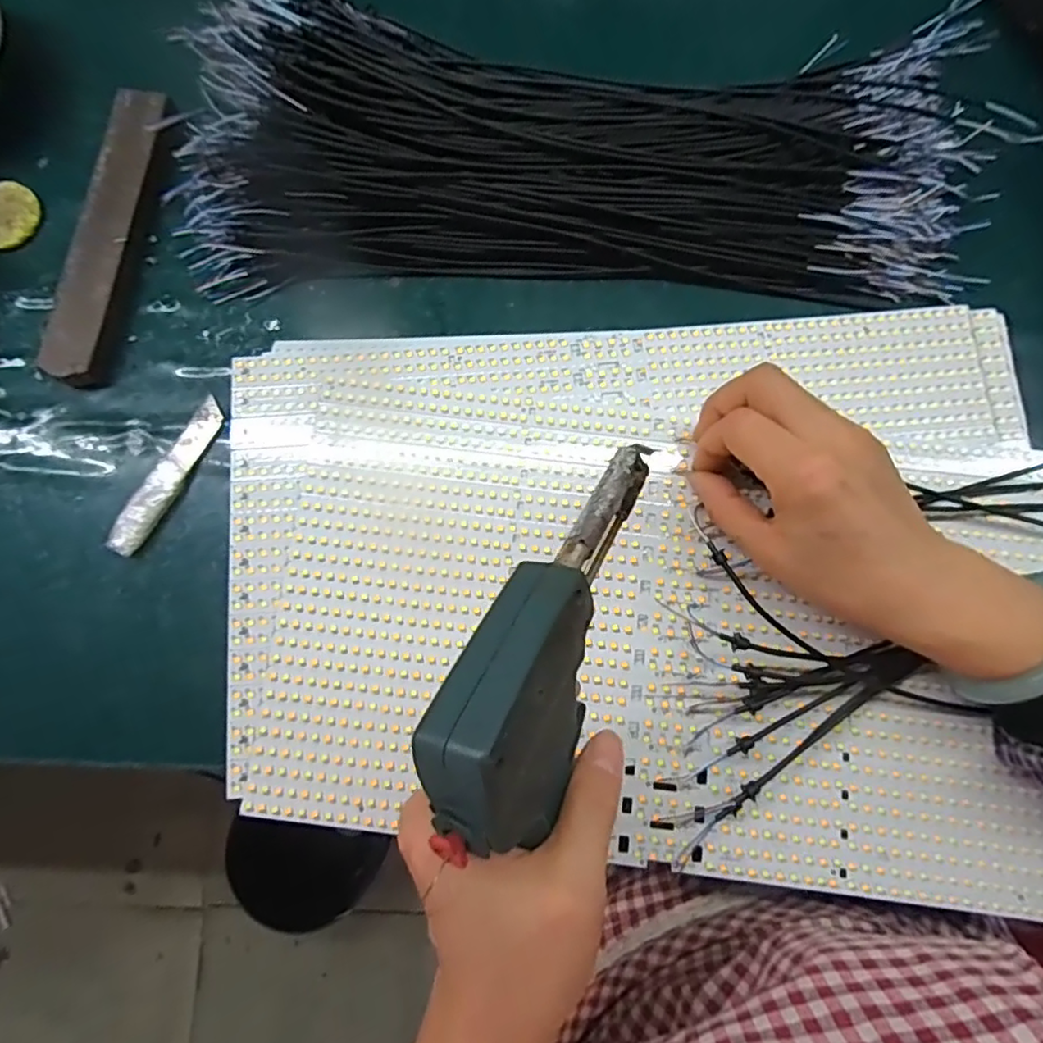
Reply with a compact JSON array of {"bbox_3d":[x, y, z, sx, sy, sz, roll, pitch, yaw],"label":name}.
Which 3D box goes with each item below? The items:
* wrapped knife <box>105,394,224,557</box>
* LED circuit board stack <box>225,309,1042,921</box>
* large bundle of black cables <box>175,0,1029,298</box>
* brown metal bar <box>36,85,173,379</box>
[{"bbox_3d":[-0.211,-0.028,0.363,0.019,0.011,0.103,24,82,4],"label":"wrapped knife"},{"bbox_3d":[0.061,0.027,0.319,0.430,0.017,0.295,2,77,0],"label":"LED circuit board stack"},{"bbox_3d":[0.041,-0.244,0.363,0.486,0.060,0.184,0,81,1],"label":"large bundle of black cables"},{"bbox_3d":[-0.263,-0.184,0.388,0.032,0.023,0.198,9,81,2],"label":"brown metal bar"}]

